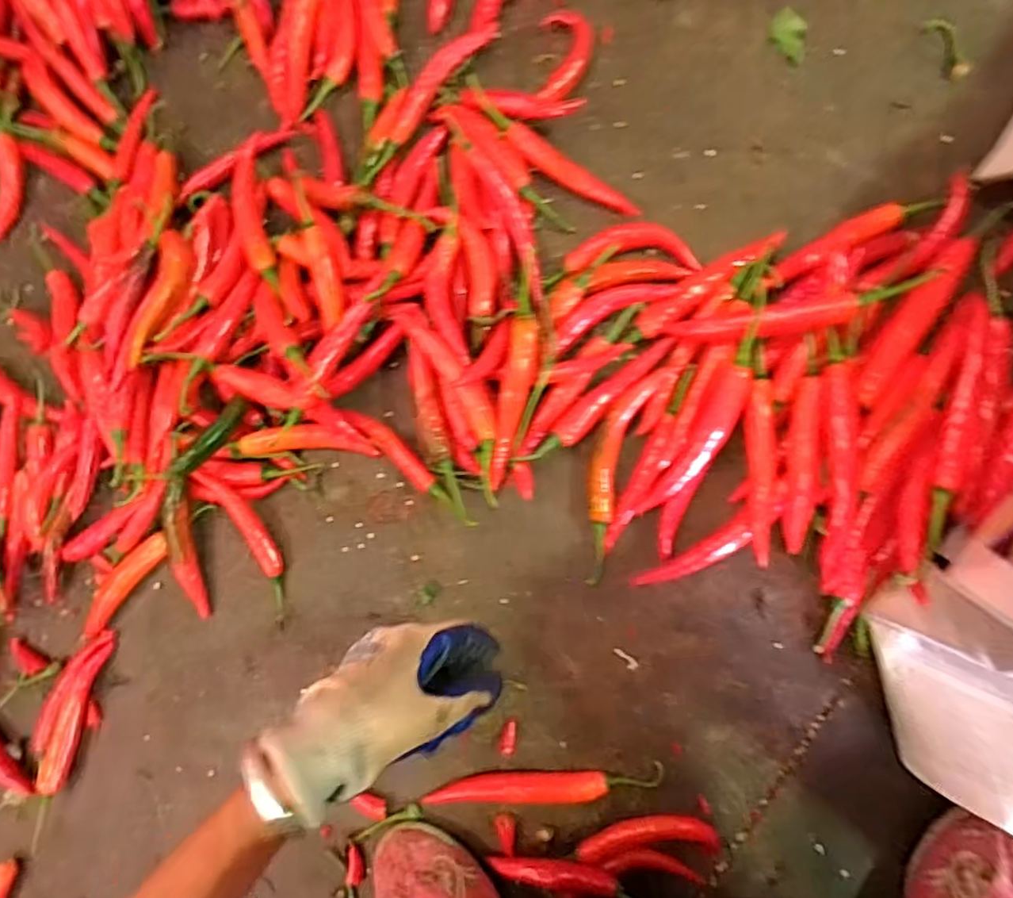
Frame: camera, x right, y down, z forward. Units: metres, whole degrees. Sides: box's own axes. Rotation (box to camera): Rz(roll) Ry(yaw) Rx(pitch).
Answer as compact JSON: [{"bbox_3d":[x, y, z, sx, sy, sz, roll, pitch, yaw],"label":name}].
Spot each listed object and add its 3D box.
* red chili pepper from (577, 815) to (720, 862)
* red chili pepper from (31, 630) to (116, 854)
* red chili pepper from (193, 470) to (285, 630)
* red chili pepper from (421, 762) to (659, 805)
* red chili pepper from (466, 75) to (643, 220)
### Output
[{"bbox_3d":[0.107,0.298,0.457,0.104,0.018,0.023,-11,85,6],"label":"red chili pepper"},{"bbox_3d":[-0.405,0.259,0.536,0.040,0.018,0.196,16,88,8],"label":"red chili pepper"},{"bbox_3d":[-0.223,0.083,0.519,0.029,0.027,0.150,-29,83,4],"label":"red chili pepper"},{"bbox_3d":[0.029,0.270,0.472,0.187,0.015,0.019,-8,85,7],"label":"red chili pepper"},{"bbox_3d":[0.036,-0.250,0.504,0.175,0.029,0.024,37,91,8],"label":"red chili pepper"}]

